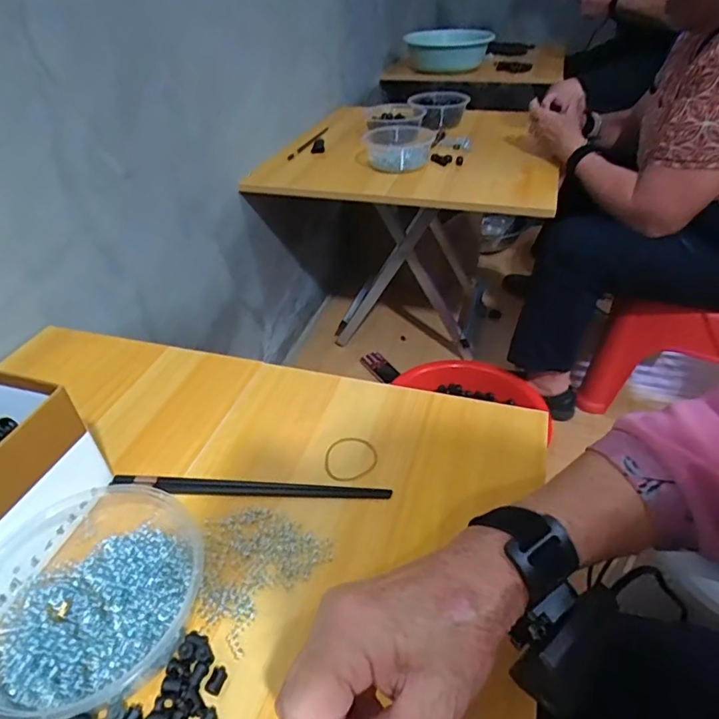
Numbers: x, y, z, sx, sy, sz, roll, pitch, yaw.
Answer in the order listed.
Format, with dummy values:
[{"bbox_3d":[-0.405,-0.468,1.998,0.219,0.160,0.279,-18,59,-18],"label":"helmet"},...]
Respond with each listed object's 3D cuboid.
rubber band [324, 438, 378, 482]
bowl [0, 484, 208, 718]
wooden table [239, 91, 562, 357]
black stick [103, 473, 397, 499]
[{"bbox_3d":[-0.009,0.087,0.453,0.049,0.004,0.045,-2,39,2],"label":"rubber band"},{"bbox_3d":[-0.180,0.150,0.348,0.150,0.047,0.162,-2,39,2],"label":"bowl"},{"bbox_3d":[0.124,-0.271,1.251,0.606,0.534,0.460,10,41,16],"label":"wooden table"},{"bbox_3d":[-0.092,0.107,0.433,0.233,0.006,0.014,1,39,5],"label":"black stick"}]

